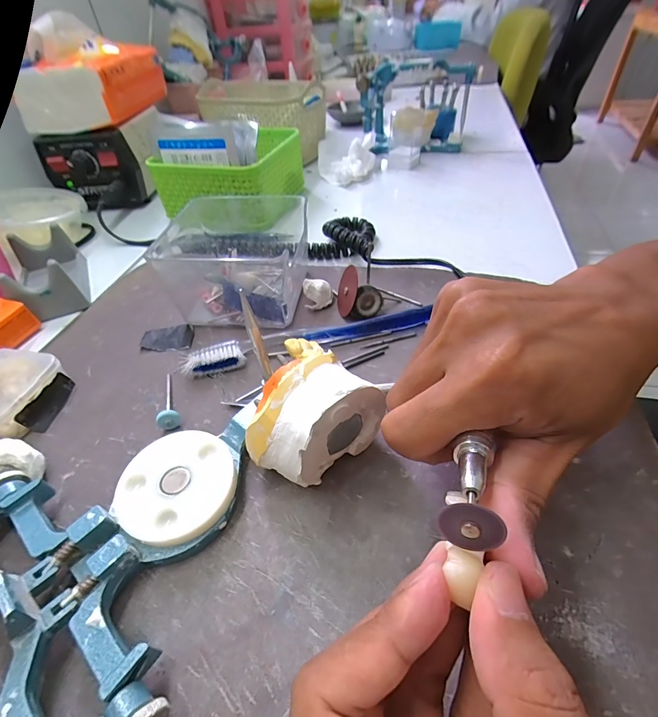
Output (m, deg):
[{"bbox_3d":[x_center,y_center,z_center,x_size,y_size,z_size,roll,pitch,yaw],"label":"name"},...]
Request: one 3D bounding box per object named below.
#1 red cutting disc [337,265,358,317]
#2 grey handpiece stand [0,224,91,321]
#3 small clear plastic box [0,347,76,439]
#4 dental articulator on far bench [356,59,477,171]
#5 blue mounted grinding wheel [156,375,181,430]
[{"bbox_3d":[0.013,-0.050,0.279,0.004,0.032,0.036,9,49,-21],"label":"red cutting disc"},{"bbox_3d":[-0.246,-0.077,0.330,0.053,0.038,0.098,-26,49,-20],"label":"grey handpiece stand"},{"bbox_3d":[-0.200,0.023,0.236,0.063,0.020,0.058,12,47,16],"label":"small clear plastic box"},{"bbox_3d":[0.118,-0.350,0.523,0.138,0.094,0.175,4,46,9],"label":"dental articulator on far bench"},{"bbox_3d":[-0.101,0.024,0.231,0.012,0.012,0.046,-21,47,-15],"label":"blue mounted grinding wheel"}]

